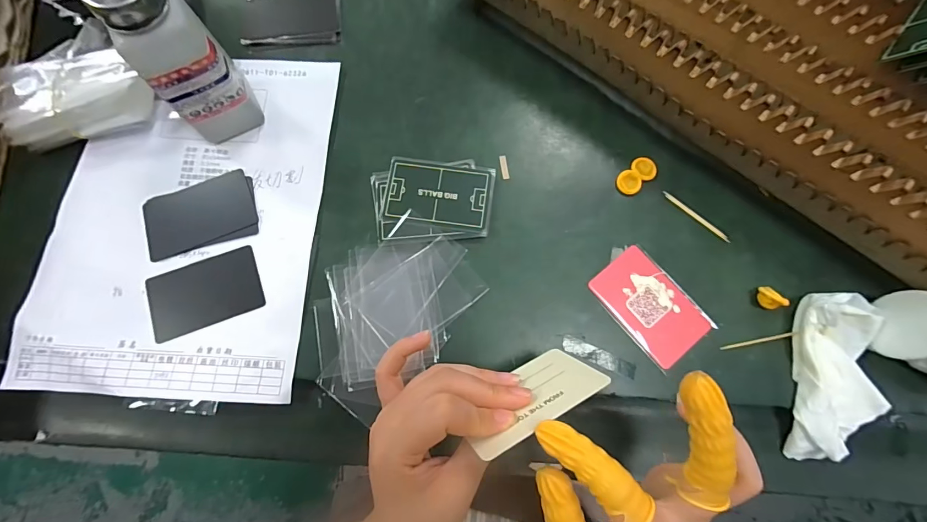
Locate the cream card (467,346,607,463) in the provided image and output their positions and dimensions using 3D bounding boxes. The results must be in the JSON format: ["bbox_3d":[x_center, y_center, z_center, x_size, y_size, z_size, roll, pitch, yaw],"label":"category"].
[{"bbox_3d":[0.038,0.078,0.229,0.083,0.051,0.004,-25,106,-20],"label":"cream card"}]

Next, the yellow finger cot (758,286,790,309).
[{"bbox_3d":[0.236,0.028,0.301,0.012,0.016,0.018,-13,76,-3],"label":"yellow finger cot"}]

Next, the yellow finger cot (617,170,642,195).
[{"bbox_3d":[0.140,-0.066,0.332,0.020,0.006,0.020,0,76,0],"label":"yellow finger cot"}]

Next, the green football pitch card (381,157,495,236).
[{"bbox_3d":[-0.020,-0.055,0.326,0.087,0.004,0.057,9,78,2],"label":"green football pitch card"}]

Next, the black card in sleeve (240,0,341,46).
[{"bbox_3d":[-0.164,-0.236,0.378,0.089,0.006,0.063,-3,79,-2],"label":"black card in sleeve"}]

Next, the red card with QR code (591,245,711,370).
[{"bbox_3d":[0.146,0.035,0.308,0.055,0.004,0.085,-38,79,-9],"label":"red card with QR code"}]

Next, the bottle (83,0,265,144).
[{"bbox_3d":[-0.208,-0.156,0.286,0.052,0.136,0.069,-27,78,-7],"label":"bottle"}]

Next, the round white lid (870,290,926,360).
[{"bbox_3d":[0.319,0.044,0.277,0.011,0.042,0.049,19,76,-21],"label":"round white lid"}]

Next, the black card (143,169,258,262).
[{"bbox_3d":[-0.219,-0.039,0.326,0.086,0.004,0.053,-22,77,-5],"label":"black card"}]

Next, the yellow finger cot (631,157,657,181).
[{"bbox_3d":[0.155,-0.079,0.335,0.020,0.005,0.021,0,76,0],"label":"yellow finger cot"}]

